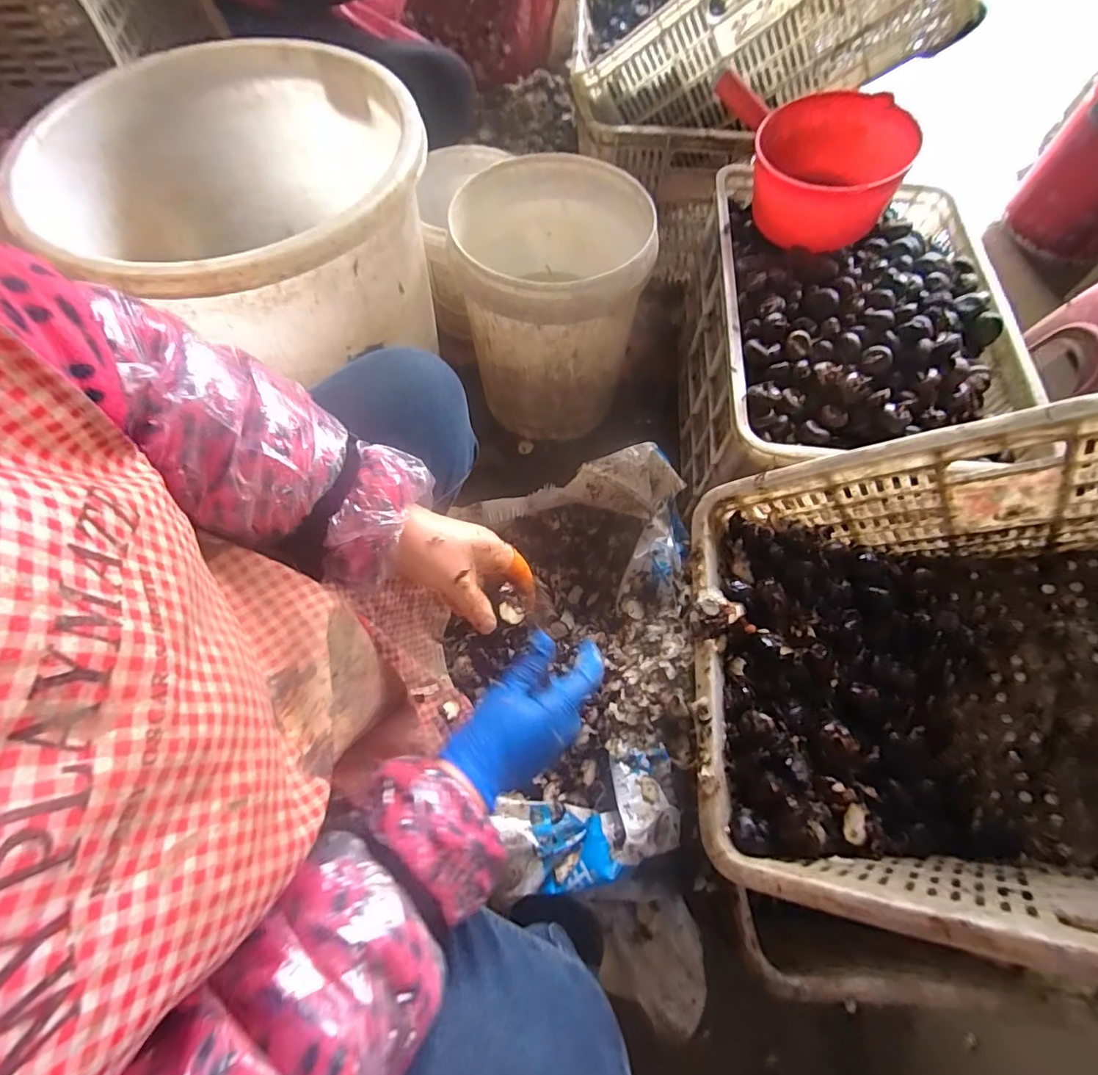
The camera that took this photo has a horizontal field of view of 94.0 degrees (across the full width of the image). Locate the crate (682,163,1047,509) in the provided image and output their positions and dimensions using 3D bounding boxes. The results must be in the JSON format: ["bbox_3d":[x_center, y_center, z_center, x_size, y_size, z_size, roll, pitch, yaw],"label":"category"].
[{"bbox_3d":[0.456,-0.310,0.836,0.401,0.281,0.569,4,66,1],"label":"crate"}]

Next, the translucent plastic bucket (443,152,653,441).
[{"bbox_3d":[0.008,-0.394,0.890,0.278,0.336,0.304,0,66,-1],"label":"translucent plastic bucket"}]

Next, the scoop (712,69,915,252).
[{"bbox_3d":[0.357,-0.541,0.747,0.265,0.104,0.189,16,66,7],"label":"scoop"}]

